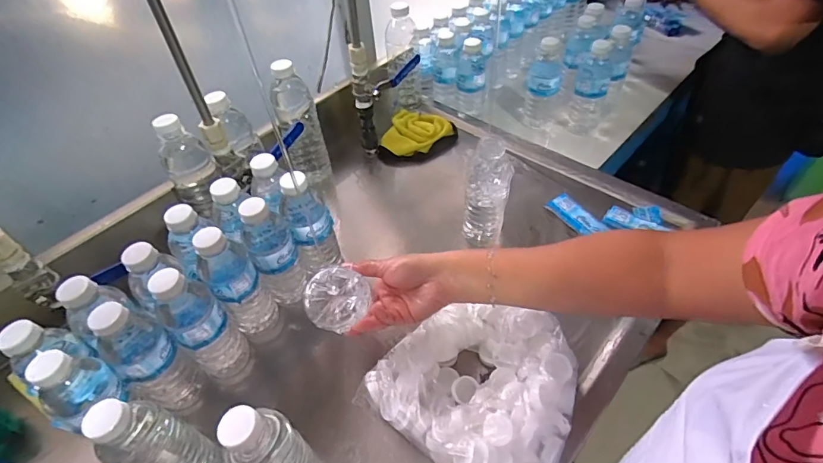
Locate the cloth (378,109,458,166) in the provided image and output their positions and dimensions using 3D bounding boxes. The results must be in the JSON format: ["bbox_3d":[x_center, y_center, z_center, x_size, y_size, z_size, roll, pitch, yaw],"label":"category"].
[{"bbox_3d":[0.014,-0.174,0.814,0.115,0.041,0.128,17,52,20],"label":"cloth"}]

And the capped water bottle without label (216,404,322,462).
[{"bbox_3d":[-0.117,0.207,0.402,0.047,0.179,0.049,29,57,28],"label":"capped water bottle without label"}]

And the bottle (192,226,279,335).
[{"bbox_3d":[-0.210,0.059,0.539,0.058,0.172,0.070,-28,51,-19],"label":"bottle"}]

